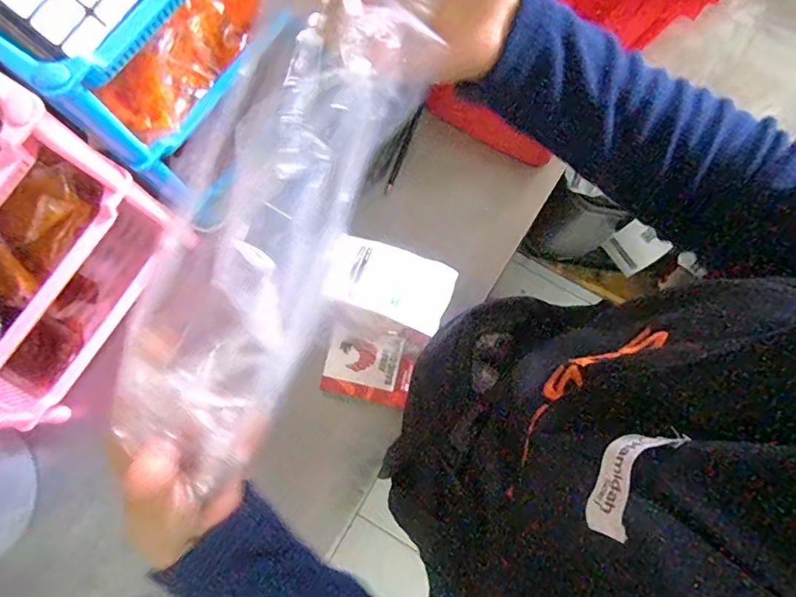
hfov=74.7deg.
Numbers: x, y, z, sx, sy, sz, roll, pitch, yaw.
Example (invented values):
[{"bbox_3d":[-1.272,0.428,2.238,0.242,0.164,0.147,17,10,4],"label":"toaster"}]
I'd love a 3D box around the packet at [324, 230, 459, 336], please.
[{"bbox_3d":[-0.009,-0.020,0.567,0.135,0.027,0.079,22,80,4],"label":"packet"}]

